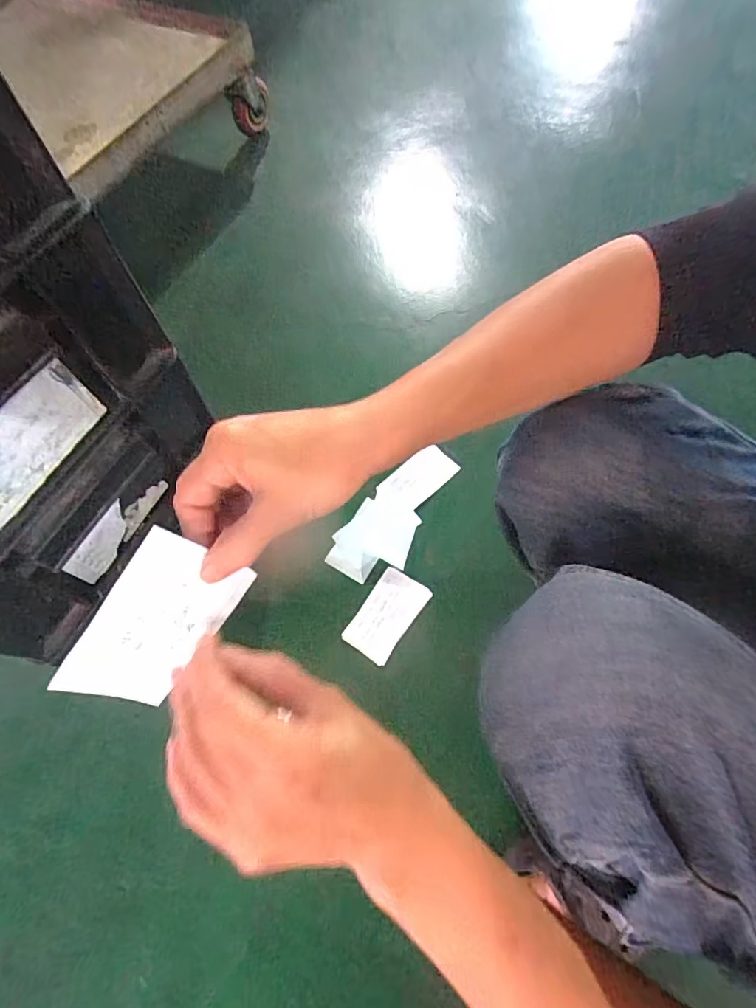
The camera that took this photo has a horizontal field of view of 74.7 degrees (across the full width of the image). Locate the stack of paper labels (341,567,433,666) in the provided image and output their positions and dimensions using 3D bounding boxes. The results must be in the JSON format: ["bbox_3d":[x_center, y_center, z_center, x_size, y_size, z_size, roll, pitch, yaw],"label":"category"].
[{"bbox_3d":[0.011,0.134,0.604,0.063,0.011,0.108,32,72,15],"label":"stack of paper labels"}]

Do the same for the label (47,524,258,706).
[{"bbox_3d":[-0.118,0.065,0.263,0.104,0.059,0.005,-52,30,10],"label":"label"}]

